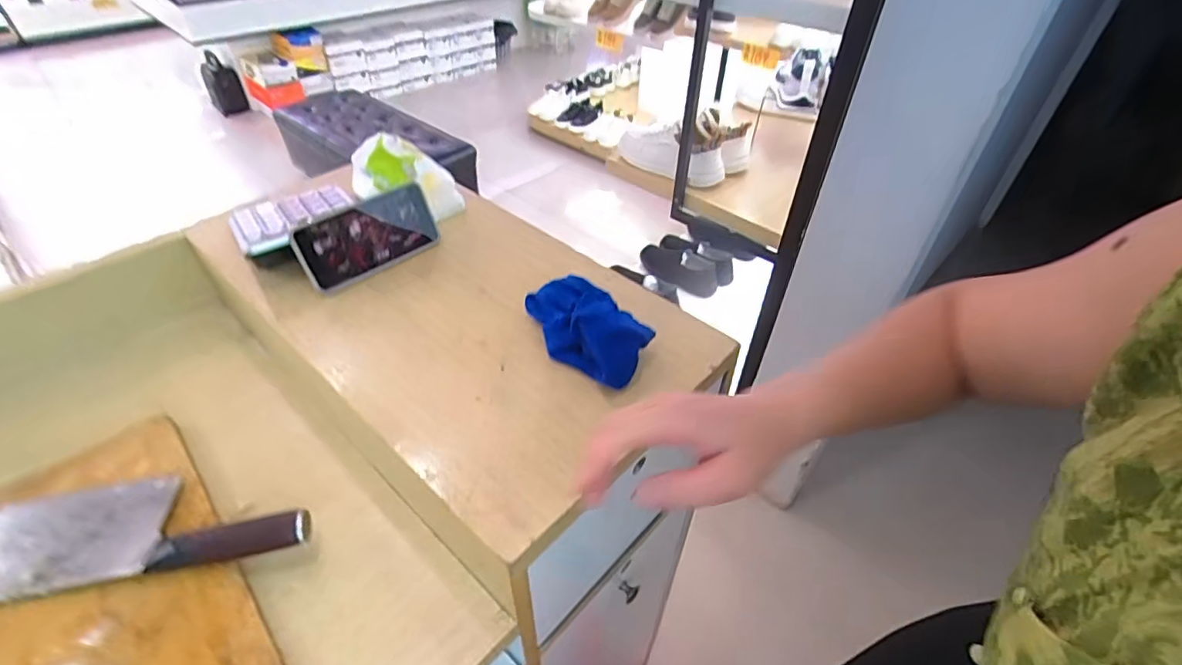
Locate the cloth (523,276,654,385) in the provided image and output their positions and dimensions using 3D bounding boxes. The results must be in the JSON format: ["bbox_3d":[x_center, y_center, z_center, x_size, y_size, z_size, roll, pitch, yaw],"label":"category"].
[{"bbox_3d":[-0.006,-0.010,0.502,0.073,0.051,0.132,-29,52,-24],"label":"cloth"}]

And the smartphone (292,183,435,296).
[{"bbox_3d":[-0.237,-0.104,0.590,0.148,0.070,0.015,-32,28,-28],"label":"smartphone"}]

